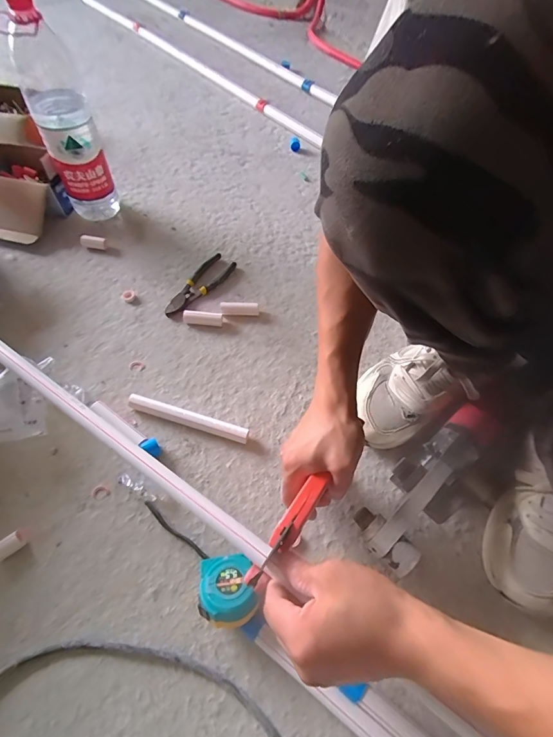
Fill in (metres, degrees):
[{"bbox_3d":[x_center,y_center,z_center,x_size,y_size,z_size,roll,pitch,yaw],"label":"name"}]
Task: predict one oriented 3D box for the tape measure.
[{"bbox_3d":[-0.052,0.239,0.404,0.059,0.037,0.064,0,31,0],"label":"tape measure"}]

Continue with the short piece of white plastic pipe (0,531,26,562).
[{"bbox_3d":[-0.315,0.208,0.437,0.038,0.020,0.020,-32,65,-19],"label":"short piece of white plastic pipe"}]

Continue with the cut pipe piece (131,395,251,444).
[{"bbox_3d":[-0.119,0.067,0.512,0.166,0.023,0.024,15,60,8],"label":"cut pipe piece"}]

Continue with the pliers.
[{"bbox_3d":[-0.132,-0.144,0.653,0.054,0.010,0.157,29,63,16],"label":"pliers"}]

